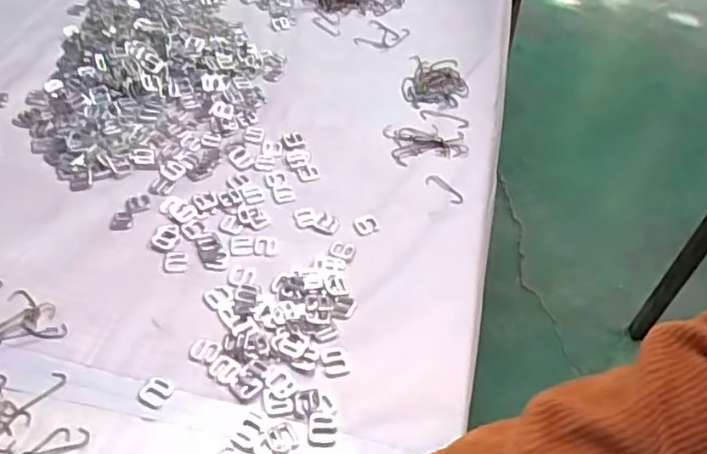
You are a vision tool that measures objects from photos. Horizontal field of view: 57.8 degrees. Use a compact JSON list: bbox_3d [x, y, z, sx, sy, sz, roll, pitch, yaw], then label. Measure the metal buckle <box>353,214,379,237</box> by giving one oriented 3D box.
[{"bbox_3d":[0.009,-0.002,0.498,0.021,0.004,0.020,-16,51,-20],"label":"metal buckle"}]

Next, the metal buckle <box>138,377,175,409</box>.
[{"bbox_3d":[-0.120,0.100,0.390,0.017,0.004,0.020,22,49,14],"label":"metal buckle"}]

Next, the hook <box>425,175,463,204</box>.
[{"bbox_3d":[0.076,-0.032,0.536,0.014,0.004,0.039,-27,55,-27],"label":"hook"}]

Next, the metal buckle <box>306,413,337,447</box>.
[{"bbox_3d":[-0.019,0.120,0.380,0.017,0.004,0.020,3,47,-3],"label":"metal buckle"}]

